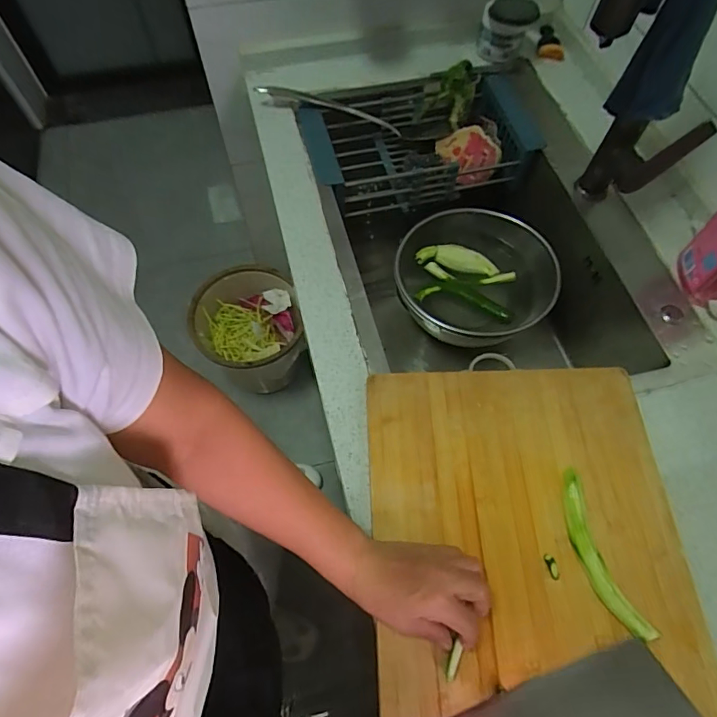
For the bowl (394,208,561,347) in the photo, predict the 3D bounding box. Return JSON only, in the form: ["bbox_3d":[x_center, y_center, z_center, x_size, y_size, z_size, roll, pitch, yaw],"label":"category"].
[{"bbox_3d":[0.192,-0.143,0.779,0.242,0.087,0.256,0,64,0],"label":"bowl"}]

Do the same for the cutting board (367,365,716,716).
[{"bbox_3d":[0.171,0.213,0.451,0.307,0.027,0.449,-1,64,-1],"label":"cutting board"}]

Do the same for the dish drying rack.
[{"bbox_3d":[0.101,-0.373,0.833,0.384,0.098,0.212,-10,64,-6],"label":"dish drying rack"}]

